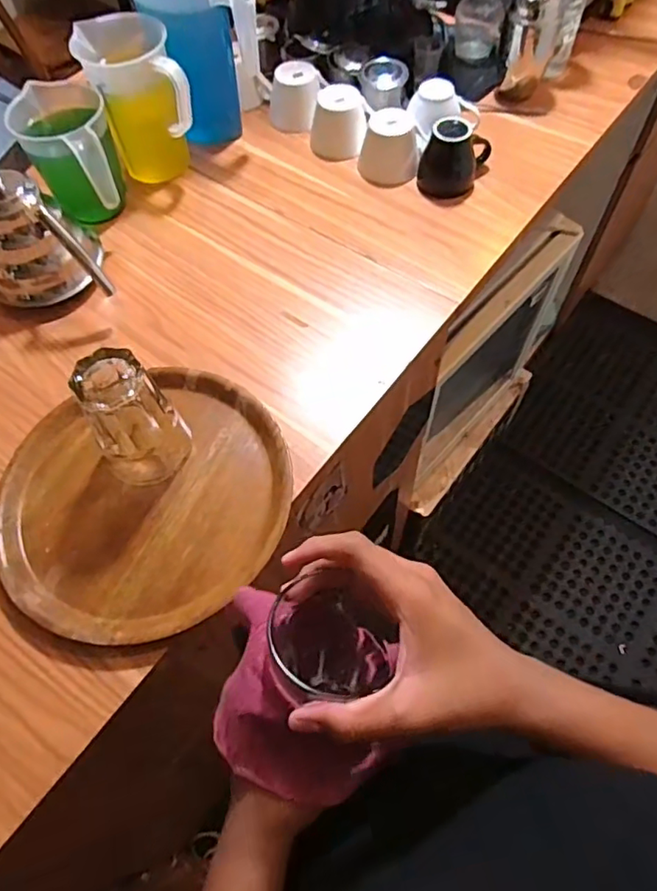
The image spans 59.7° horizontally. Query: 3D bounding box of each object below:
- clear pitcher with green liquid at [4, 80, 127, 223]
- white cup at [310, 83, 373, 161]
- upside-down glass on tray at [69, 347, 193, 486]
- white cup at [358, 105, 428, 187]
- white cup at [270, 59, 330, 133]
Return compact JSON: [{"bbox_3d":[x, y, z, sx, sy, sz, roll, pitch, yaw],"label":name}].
[{"bbox_3d":[-0.325,-0.372,0.747,0.109,0.133,0.178,-29,66,-14],"label":"clear pitcher with green liquid"},{"bbox_3d":[0.015,-0.465,0.823,0.081,0.065,0.075,-2,62,0],"label":"white cup"},{"bbox_3d":[-0.191,-0.026,0.556,0.080,0.134,0.077,0,62,1],"label":"upside-down glass on tray"},{"bbox_3d":[0.090,-0.424,0.805,0.085,0.056,0.102,15,63,8],"label":"white cup"},{"bbox_3d":[-0.047,-0.524,0.862,0.078,0.068,0.084,0,62,1],"label":"white cup"}]

